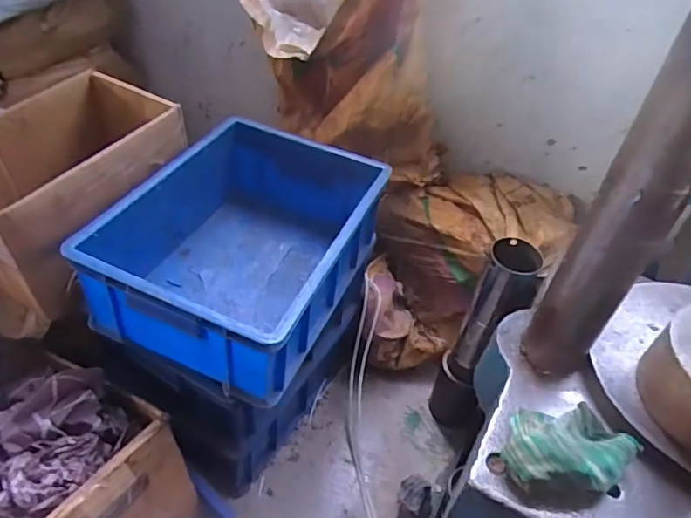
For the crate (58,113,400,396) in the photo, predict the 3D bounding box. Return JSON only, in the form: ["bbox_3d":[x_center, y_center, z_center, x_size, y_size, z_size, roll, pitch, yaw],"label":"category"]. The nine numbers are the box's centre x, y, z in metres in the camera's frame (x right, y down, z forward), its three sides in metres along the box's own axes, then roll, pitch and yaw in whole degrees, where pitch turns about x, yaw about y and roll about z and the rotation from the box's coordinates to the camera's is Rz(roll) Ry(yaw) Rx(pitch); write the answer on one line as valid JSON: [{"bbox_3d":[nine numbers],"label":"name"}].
[{"bbox_3d":[-0.136,-0.025,0.802,0.295,0.171,0.433,19,44,12],"label":"crate"}]

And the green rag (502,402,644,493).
[{"bbox_3d":[0.199,0.168,0.480,0.119,0.038,0.082,4,43,-3],"label":"green rag"}]

